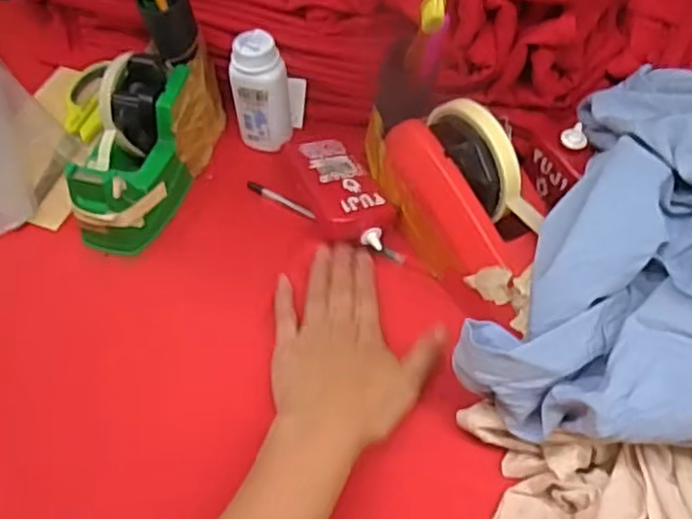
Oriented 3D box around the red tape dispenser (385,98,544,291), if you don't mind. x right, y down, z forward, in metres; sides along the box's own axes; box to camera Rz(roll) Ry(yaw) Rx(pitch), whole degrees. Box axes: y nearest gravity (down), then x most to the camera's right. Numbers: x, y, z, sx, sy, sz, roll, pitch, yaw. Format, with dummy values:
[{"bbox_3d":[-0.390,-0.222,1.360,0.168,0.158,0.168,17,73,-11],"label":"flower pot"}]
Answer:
[{"bbox_3d":[0.079,-0.047,0.486,0.052,0.112,0.140,-22,56,-19],"label":"red tape dispenser"}]

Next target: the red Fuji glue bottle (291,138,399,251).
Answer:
[{"bbox_3d":[-0.001,-0.050,0.535,0.060,0.029,0.109,-14,53,-13],"label":"red Fuji glue bottle"}]

